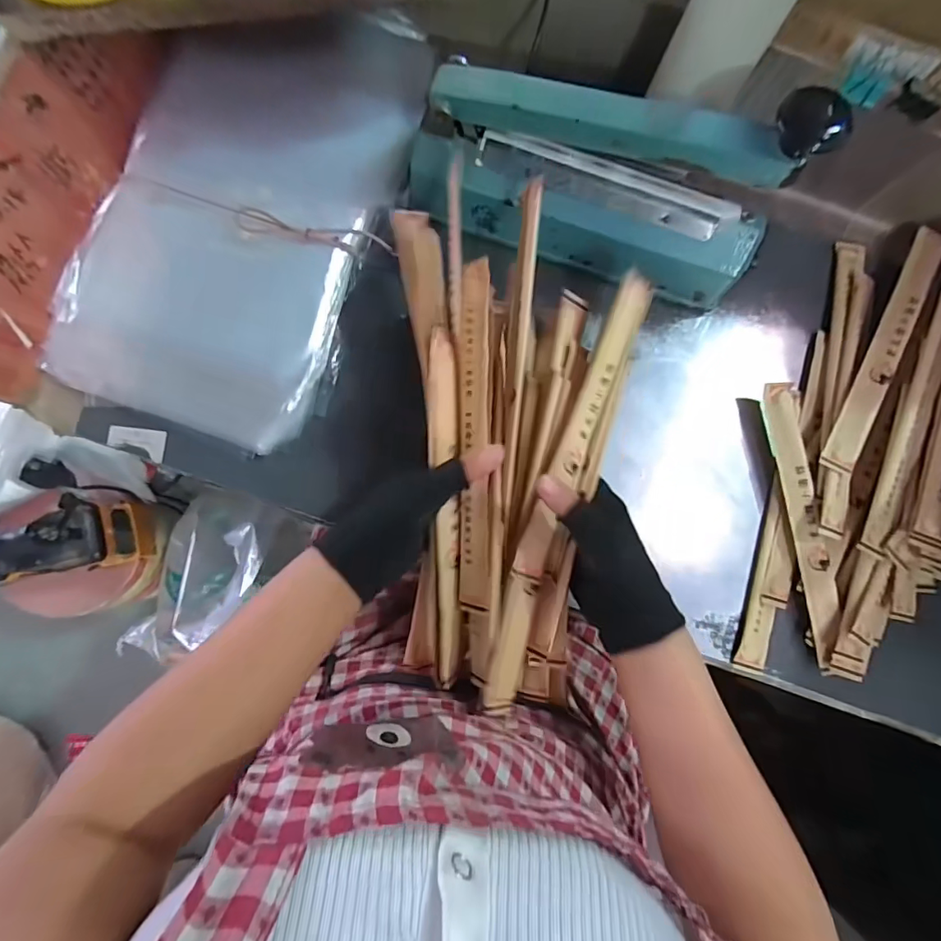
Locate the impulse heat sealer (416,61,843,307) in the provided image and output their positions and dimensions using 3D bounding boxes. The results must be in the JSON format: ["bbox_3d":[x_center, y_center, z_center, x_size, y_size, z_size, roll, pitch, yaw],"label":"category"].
[{"bbox_3d":[0.100,-0.229,0.384,0.302,0.165,0.070,12,82,-2],"label":"impulse heat sealer"}]

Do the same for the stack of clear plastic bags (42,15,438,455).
[{"bbox_3d":[-0.196,-0.239,0.430,0.227,0.051,0.412,20,82,-1],"label":"stack of clear plastic bags"}]

